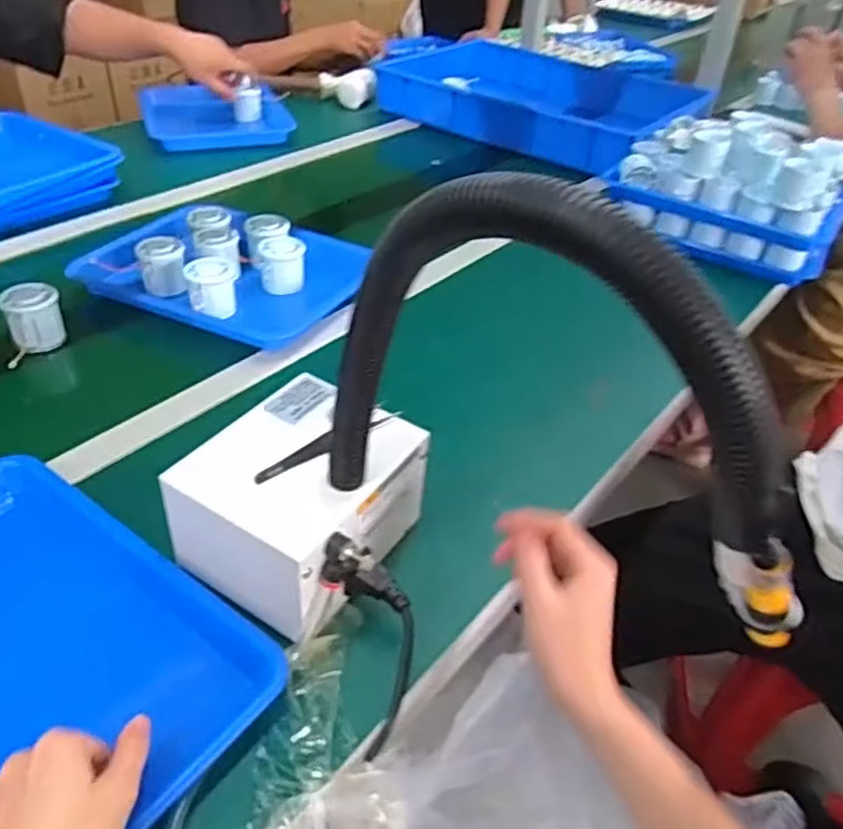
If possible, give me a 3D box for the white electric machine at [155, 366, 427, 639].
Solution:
[{"bbox_3d":[-0.094,0.069,0.548,0.135,0.108,0.161,23,43,21],"label":"white electric machine"}]

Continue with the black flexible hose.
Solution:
[{"bbox_3d":[0.064,-0.004,0.358,0.280,0.224,0.035,27,44,24],"label":"black flexible hose"}]

